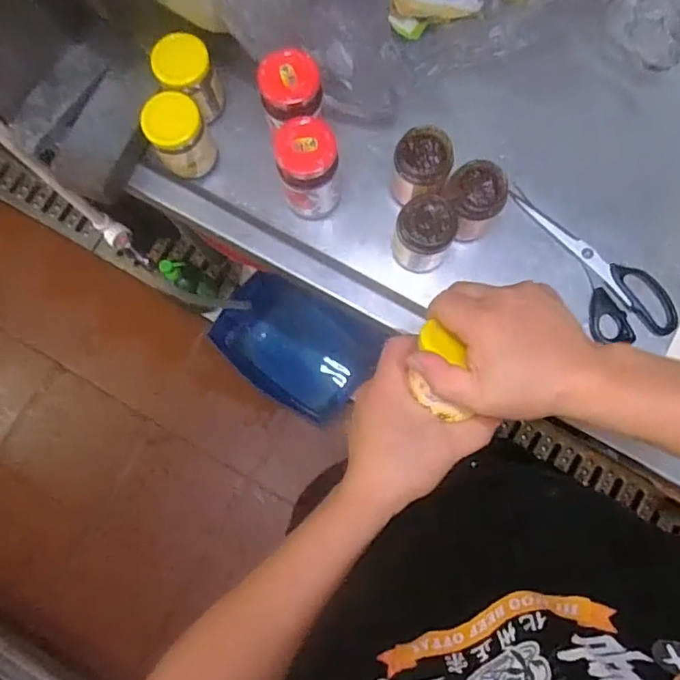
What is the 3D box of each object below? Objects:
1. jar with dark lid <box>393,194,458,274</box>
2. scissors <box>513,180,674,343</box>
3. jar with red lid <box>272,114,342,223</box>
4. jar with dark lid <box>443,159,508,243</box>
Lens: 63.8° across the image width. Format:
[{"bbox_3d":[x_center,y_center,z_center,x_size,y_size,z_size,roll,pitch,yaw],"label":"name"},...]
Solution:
[{"bbox_3d":[0.096,-0.118,0.636,0.064,0.102,0.062,0,81,3],"label":"jar with dark lid"},{"bbox_3d":[0.304,-0.099,0.661,0.093,0.010,0.237,-32,81,-3],"label":"scissors"},{"bbox_3d":[-0.033,-0.187,0.624,0.065,0.136,0.063,0,81,3],"label":"jar with red lid"},{"bbox_3d":[0.152,-0.159,0.633,0.063,0.086,0.066,0,81,3],"label":"jar with dark lid"}]

